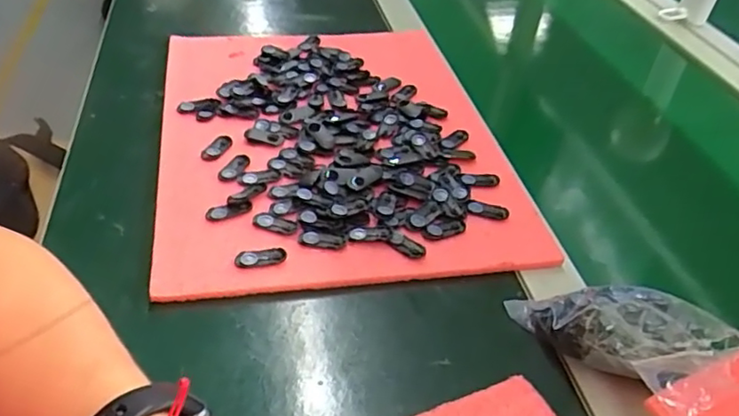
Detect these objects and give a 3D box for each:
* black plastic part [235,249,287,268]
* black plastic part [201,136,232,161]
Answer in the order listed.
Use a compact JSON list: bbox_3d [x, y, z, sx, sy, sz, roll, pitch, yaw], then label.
[{"bbox_3d":[-0.068,0.031,0.376,0.031,0.005,0.012,-7,42,-16],"label":"black plastic part"},{"bbox_3d":[-0.117,-0.046,0.462,0.016,0.004,0.029,21,43,16],"label":"black plastic part"}]

